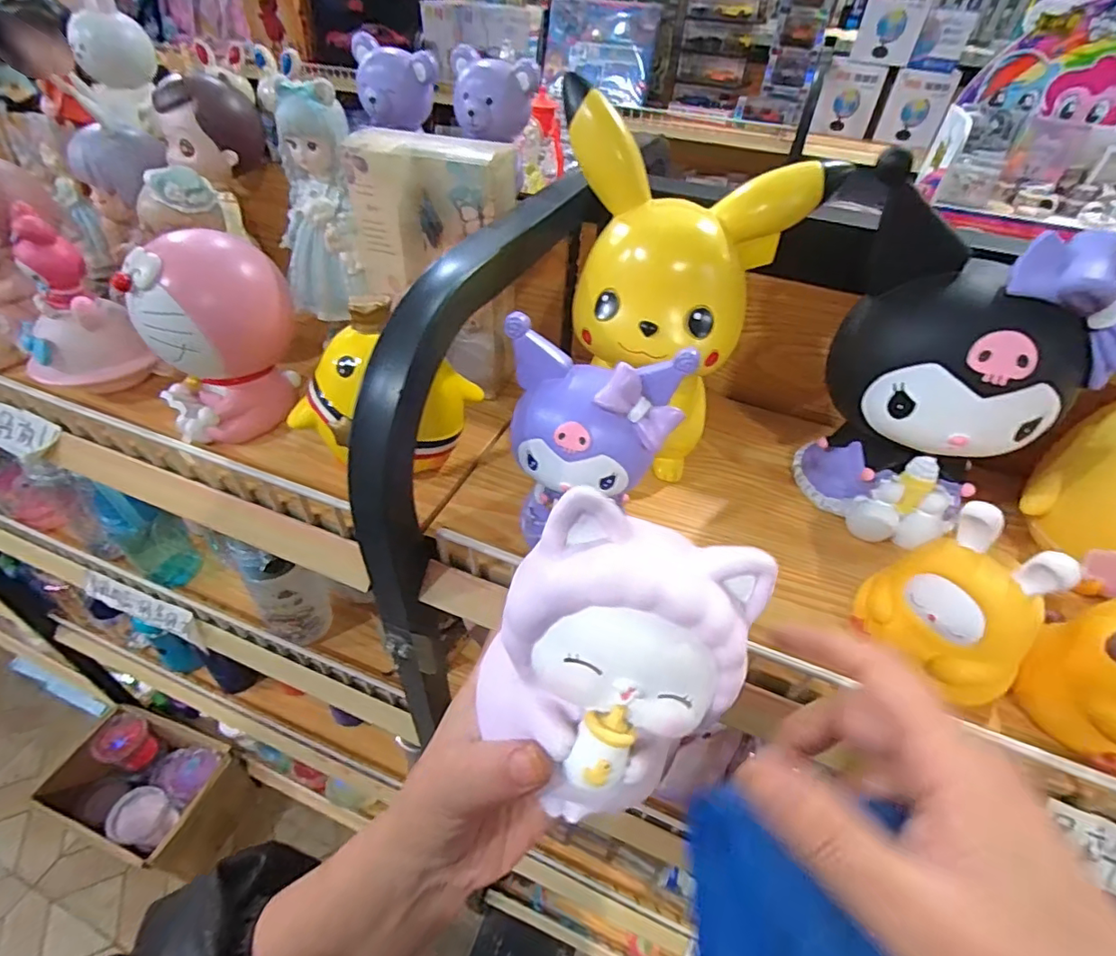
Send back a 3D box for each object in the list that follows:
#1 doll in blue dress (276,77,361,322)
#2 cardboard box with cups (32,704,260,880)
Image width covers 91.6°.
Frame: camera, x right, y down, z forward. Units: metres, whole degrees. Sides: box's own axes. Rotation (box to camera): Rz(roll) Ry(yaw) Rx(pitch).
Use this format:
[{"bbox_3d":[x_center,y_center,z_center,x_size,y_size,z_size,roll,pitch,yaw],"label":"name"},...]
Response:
[{"bbox_3d":[-0.208,-0.232,0.470,0.071,0.170,0.063,-13,46,-18],"label":"doll in blue dress"},{"bbox_3d":[-0.858,0.659,1.159,0.372,0.182,0.225,16,44,12],"label":"cardboard box with cups"}]

